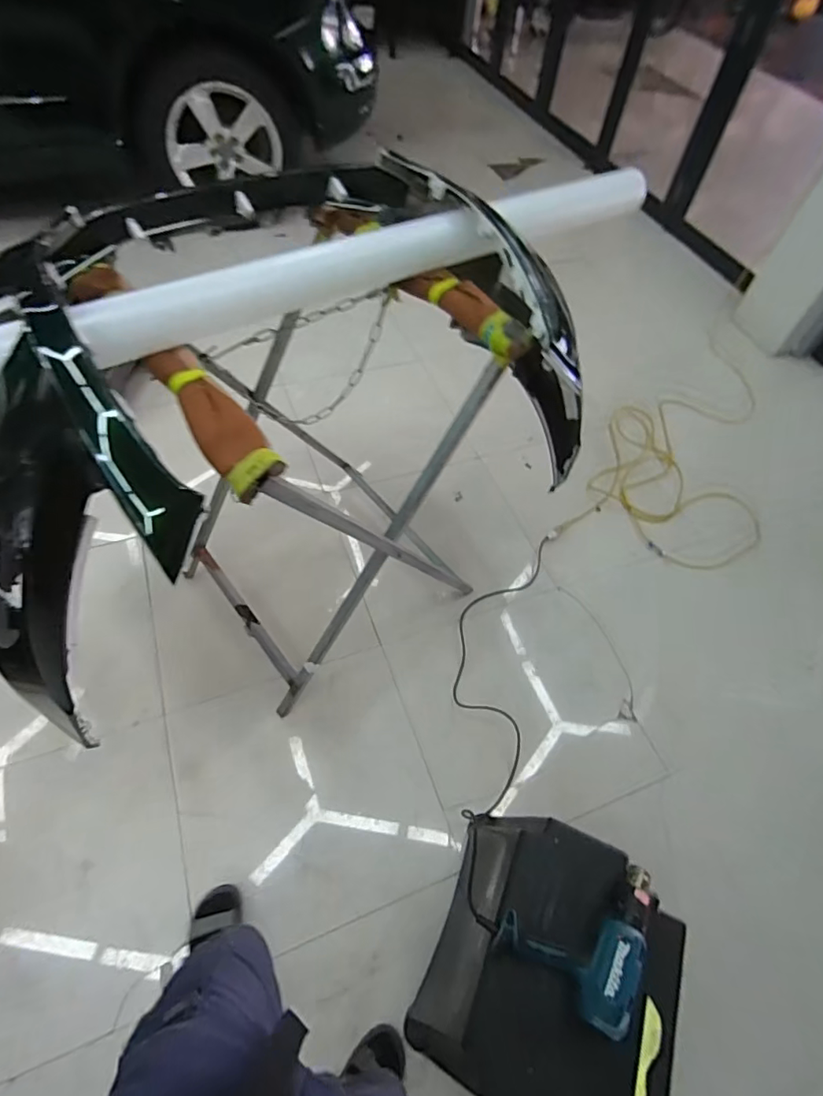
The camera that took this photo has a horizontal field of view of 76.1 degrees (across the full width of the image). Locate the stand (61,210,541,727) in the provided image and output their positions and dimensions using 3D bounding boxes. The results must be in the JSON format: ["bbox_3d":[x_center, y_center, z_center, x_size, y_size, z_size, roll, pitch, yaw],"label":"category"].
[{"bbox_3d":[-0.233,-0.156,1.210,0.560,0.874,0.587,-33,64,-24],"label":"stand"}]

